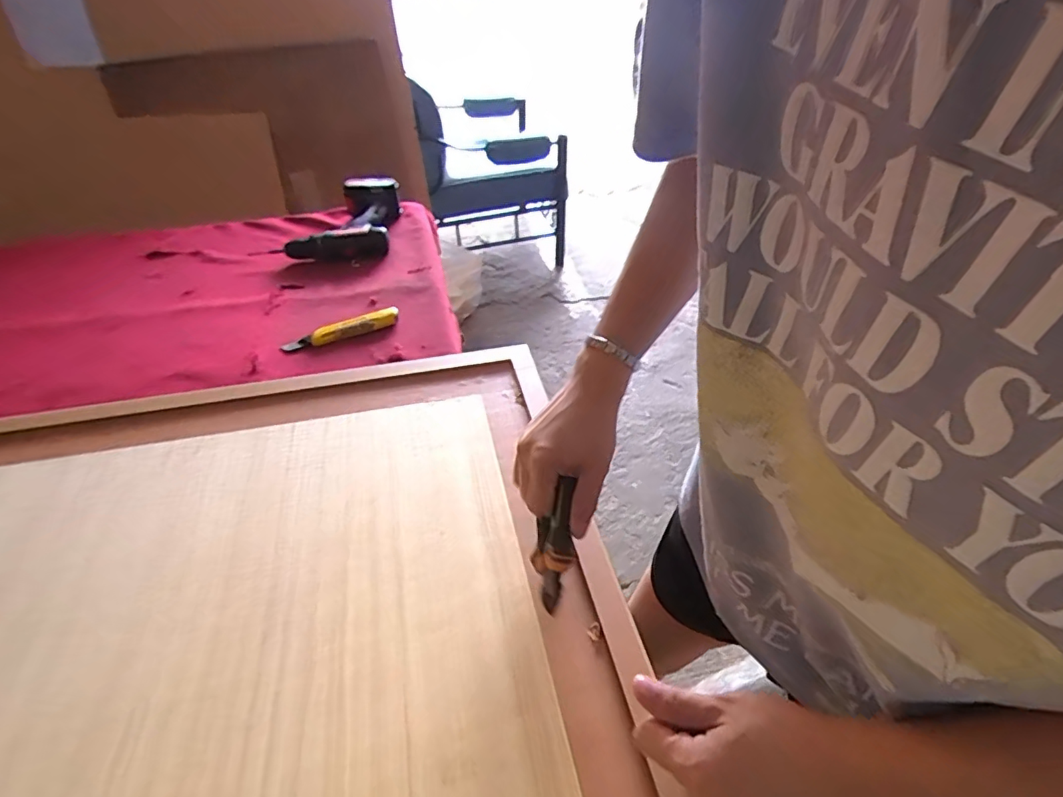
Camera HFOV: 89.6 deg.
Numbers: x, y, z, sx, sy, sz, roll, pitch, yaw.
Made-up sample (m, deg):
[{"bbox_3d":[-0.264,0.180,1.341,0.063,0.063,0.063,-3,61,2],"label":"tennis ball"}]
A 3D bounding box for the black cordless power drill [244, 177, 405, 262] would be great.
[{"bbox_3d":[-0.386,-0.349,1.029,0.231,0.077,0.210,-1,42,-2],"label":"black cordless power drill"}]

